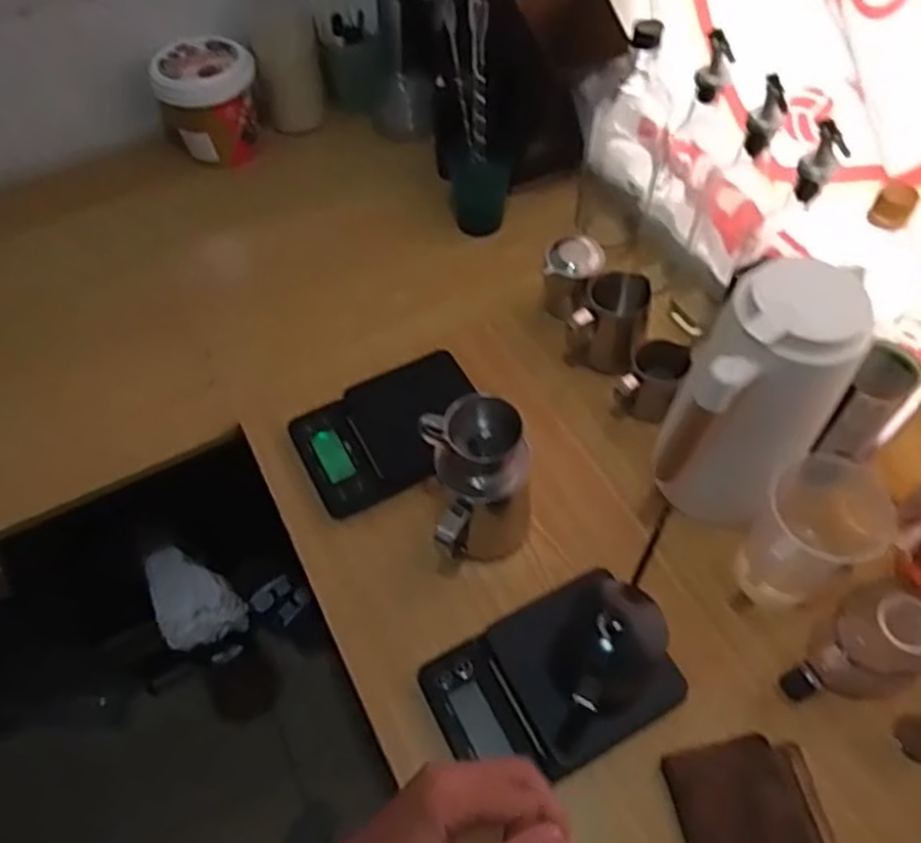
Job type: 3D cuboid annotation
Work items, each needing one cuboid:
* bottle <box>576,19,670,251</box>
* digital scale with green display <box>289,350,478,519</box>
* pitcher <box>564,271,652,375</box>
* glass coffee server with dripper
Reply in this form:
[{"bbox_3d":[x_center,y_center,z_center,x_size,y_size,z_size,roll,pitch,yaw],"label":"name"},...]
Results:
[{"bbox_3d":[0.188,-0.315,0.801,0.080,0.261,0.084,13,57,9],"label":"bottle"},{"bbox_3d":[-0.070,0.008,0.730,0.190,0.029,0.118,-28,60,-17],"label":"digital scale with green display"},{"bbox_3d":[0.159,-0.107,0.754,0.074,0.080,0.070,14,57,10],"label":"pitcher"},{"bbox_3d":[0.020,0.060,0.604,0.089,0.166,0.087,-10,56,-6],"label":"glass coffee server with dripper"}]

